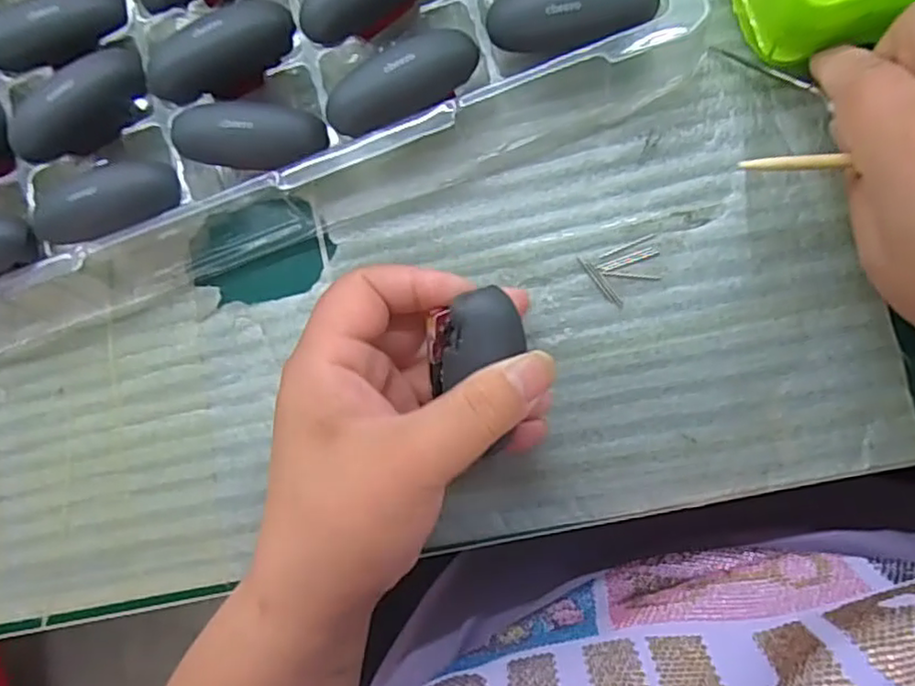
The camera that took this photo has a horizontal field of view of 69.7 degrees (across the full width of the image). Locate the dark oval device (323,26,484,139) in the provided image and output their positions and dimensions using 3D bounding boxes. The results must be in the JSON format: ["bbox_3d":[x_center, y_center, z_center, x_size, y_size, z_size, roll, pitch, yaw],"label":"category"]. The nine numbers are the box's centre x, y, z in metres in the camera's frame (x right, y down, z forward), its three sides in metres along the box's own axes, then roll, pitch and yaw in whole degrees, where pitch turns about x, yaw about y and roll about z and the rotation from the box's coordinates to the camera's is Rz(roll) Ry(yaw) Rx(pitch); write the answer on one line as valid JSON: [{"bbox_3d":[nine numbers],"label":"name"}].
[{"bbox_3d":[-0.022,-0.108,0.270,0.065,0.026,0.022,-27,90,-3],"label":"dark oval device"}]

